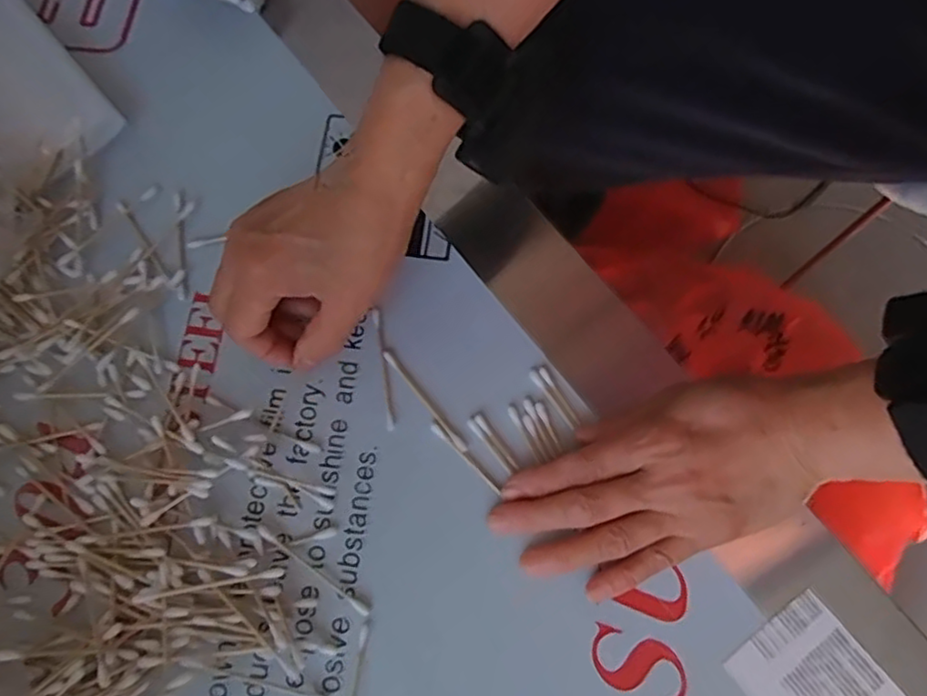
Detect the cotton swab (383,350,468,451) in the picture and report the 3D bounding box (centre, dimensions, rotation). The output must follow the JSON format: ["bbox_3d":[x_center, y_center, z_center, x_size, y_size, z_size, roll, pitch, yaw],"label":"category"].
[{"bbox_3d":[-0.022,0.029,0.366,0.005,0.006,0.071,-38,76,-10],"label":"cotton swab"}]

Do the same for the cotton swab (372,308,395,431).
[{"bbox_3d":[-0.045,0.011,0.368,0.005,0.006,0.069,-9,73,-2],"label":"cotton swab"}]

